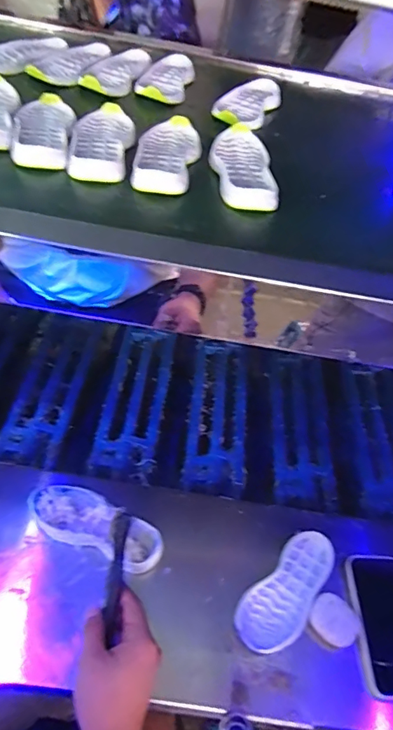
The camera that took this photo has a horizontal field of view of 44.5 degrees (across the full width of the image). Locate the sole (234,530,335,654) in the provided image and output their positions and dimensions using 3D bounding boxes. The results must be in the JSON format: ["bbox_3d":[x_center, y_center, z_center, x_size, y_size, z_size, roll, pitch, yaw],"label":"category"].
[{"bbox_3d":[0.113,0.272,0.580,0.067,0.031,0.164,38,57,25],"label":"sole"}]

